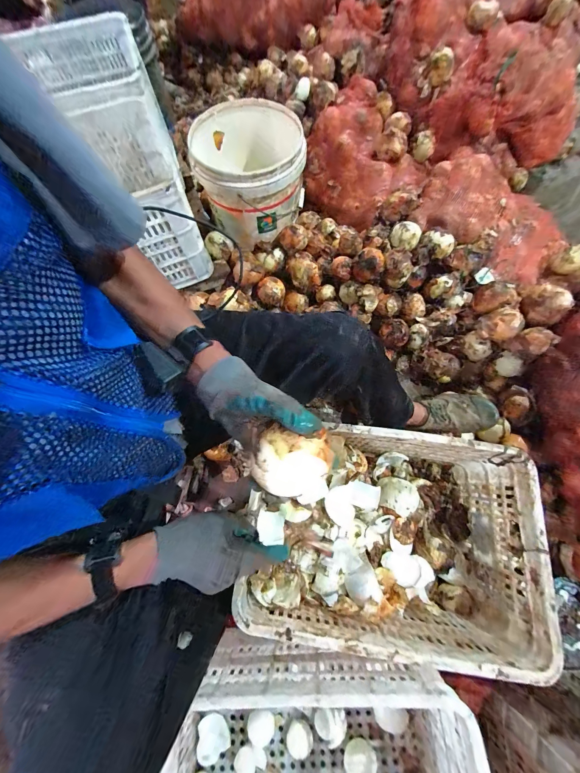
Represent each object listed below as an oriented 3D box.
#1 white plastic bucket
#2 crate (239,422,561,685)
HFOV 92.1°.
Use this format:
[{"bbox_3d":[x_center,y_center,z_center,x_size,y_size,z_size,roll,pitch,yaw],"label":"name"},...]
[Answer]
[{"bbox_3d":[-0.112,-0.615,0.845,0.296,0.245,0.291,0,71,1],"label":"white plastic bucket"},{"bbox_3d":[0.198,0.297,0.602,0.506,0.230,0.357,7,71,4],"label":"crate"}]

